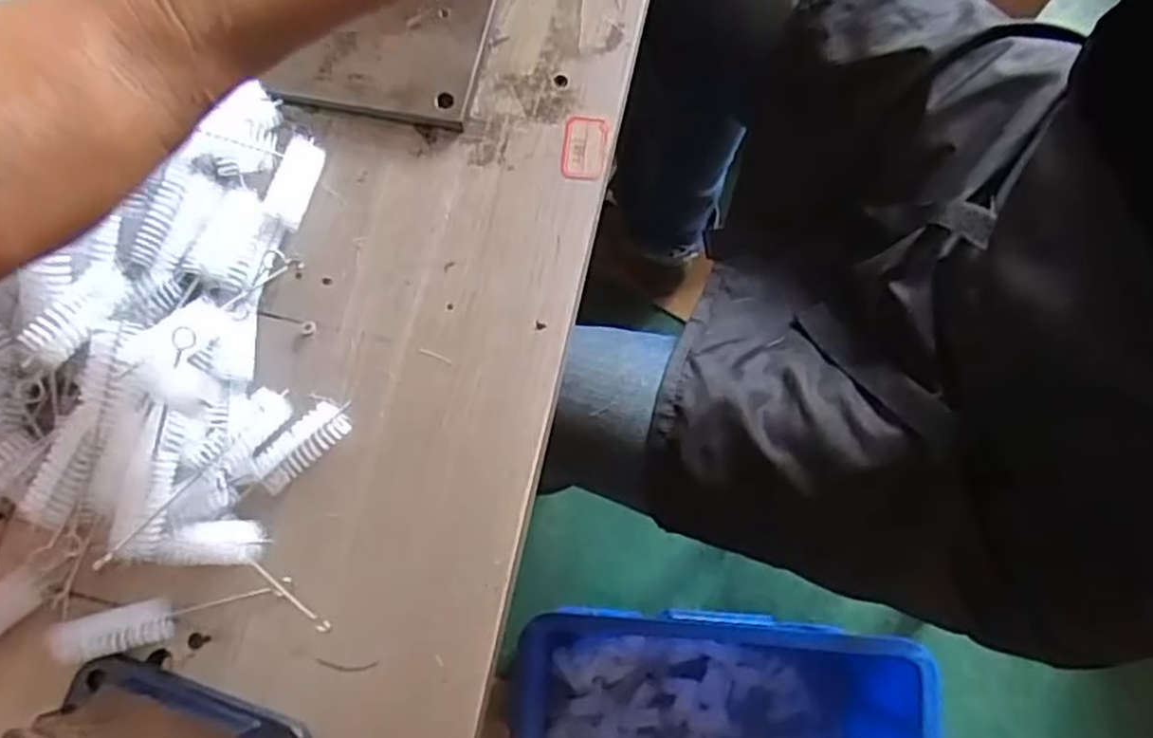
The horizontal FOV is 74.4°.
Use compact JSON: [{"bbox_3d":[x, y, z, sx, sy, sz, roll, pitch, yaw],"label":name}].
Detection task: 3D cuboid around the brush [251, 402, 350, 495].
[{"bbox_3d":[-0.134,0.036,0.373,0.021,0.013,0.052,42,81,11],"label":"brush"}]

